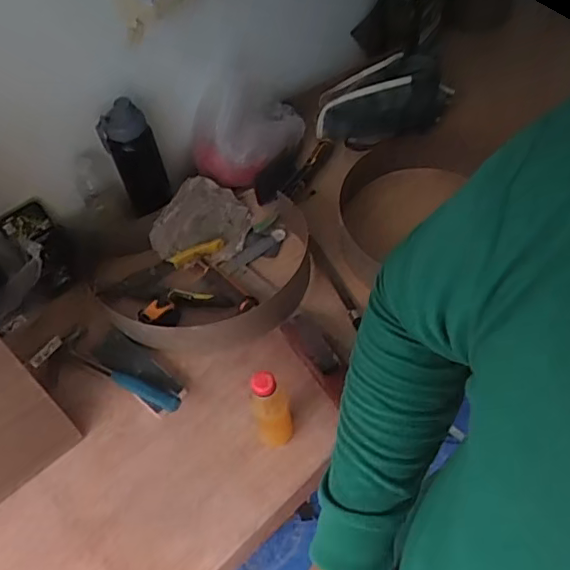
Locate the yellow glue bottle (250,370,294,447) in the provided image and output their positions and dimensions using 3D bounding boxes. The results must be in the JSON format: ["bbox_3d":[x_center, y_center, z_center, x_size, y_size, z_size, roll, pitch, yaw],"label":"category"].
[{"bbox_3d":[-0.017,0.174,0.771,0.048,0.185,0.041,-15,55,-5],"label":"yellow glue bottle"}]

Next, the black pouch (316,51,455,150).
[{"bbox_3d":[0.203,-0.374,1.166,0.281,0.112,0.130,-10,54,-2],"label":"black pouch"}]

